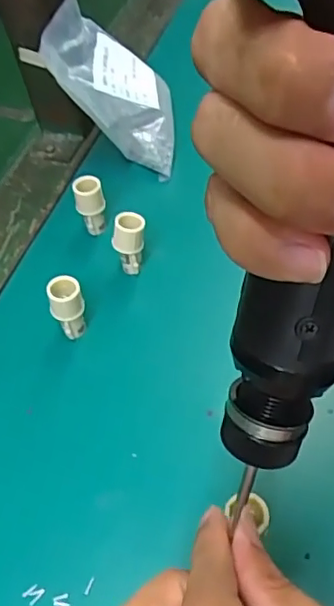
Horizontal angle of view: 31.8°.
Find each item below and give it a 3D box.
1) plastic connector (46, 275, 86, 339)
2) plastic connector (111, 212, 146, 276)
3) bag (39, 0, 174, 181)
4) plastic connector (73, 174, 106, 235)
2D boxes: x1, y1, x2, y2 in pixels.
[{"bbox_3d":[-0.058,0.004,0.350,0.019,0.042,0.017,-16,52,-5],"label":"plastic connector"},{"bbox_3d":[-0.023,-0.036,0.380,0.021,0.046,0.017,-9,52,2],"label":"plastic connector"},{"bbox_3d":[-0.044,-0.166,0.447,0.118,0.042,0.104,23,51,-29],"label":"bag"},{"bbox_3d":[-0.052,-0.066,0.404,0.019,0.040,0.014,-16,52,-5],"label":"plastic connector"}]

